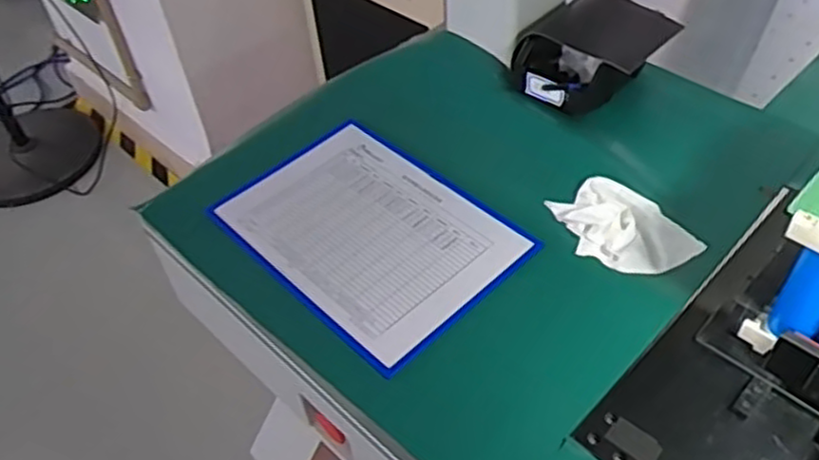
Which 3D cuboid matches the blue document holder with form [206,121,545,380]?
[{"bbox_3d":[-0.044,-0.002,0.778,0.225,0.009,0.300,-36,54,-25],"label":"blue document holder with form"}]

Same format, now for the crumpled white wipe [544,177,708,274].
[{"bbox_3d":[0.222,-0.007,0.750,0.098,0.026,0.135,-29,52,-20],"label":"crumpled white wipe"}]

